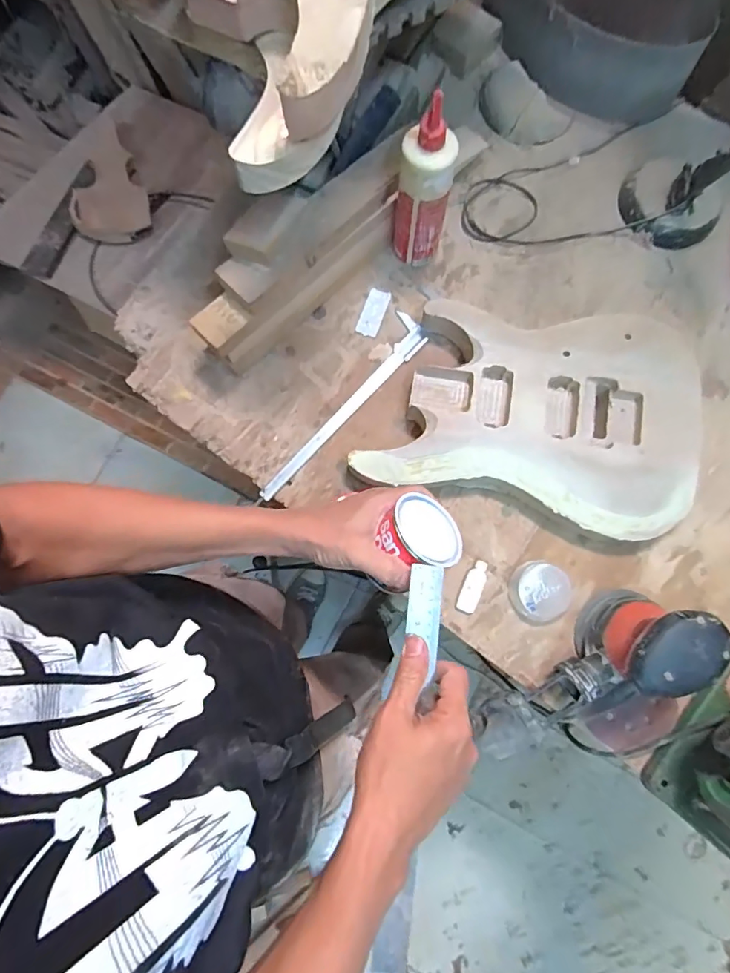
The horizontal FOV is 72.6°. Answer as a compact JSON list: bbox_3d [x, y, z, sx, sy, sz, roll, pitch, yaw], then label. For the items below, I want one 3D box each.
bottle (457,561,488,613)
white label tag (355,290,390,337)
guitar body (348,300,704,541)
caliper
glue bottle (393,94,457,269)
[{"bbox_3d":[0.141,0.131,0.650,0.026,0.013,0.069,22,80,5],"label":"bottle"},{"bbox_3d":[0.012,-0.258,0.738,0.035,0.005,0.077,18,80,5],"label":"white label tag"},{"bbox_3d":[0.227,-0.107,0.676,0.426,0.061,0.299,13,80,4],"label":"guitar body"},{"bbox_3d":[-0.035,-0.116,0.700,0.053,0.010,0.330,42,83,8],"label":"caliper"},{"bbox_3d":[0.075,-0.377,0.647,0.069,0.226,0.059,9,79,3],"label":"glue bottle"}]

